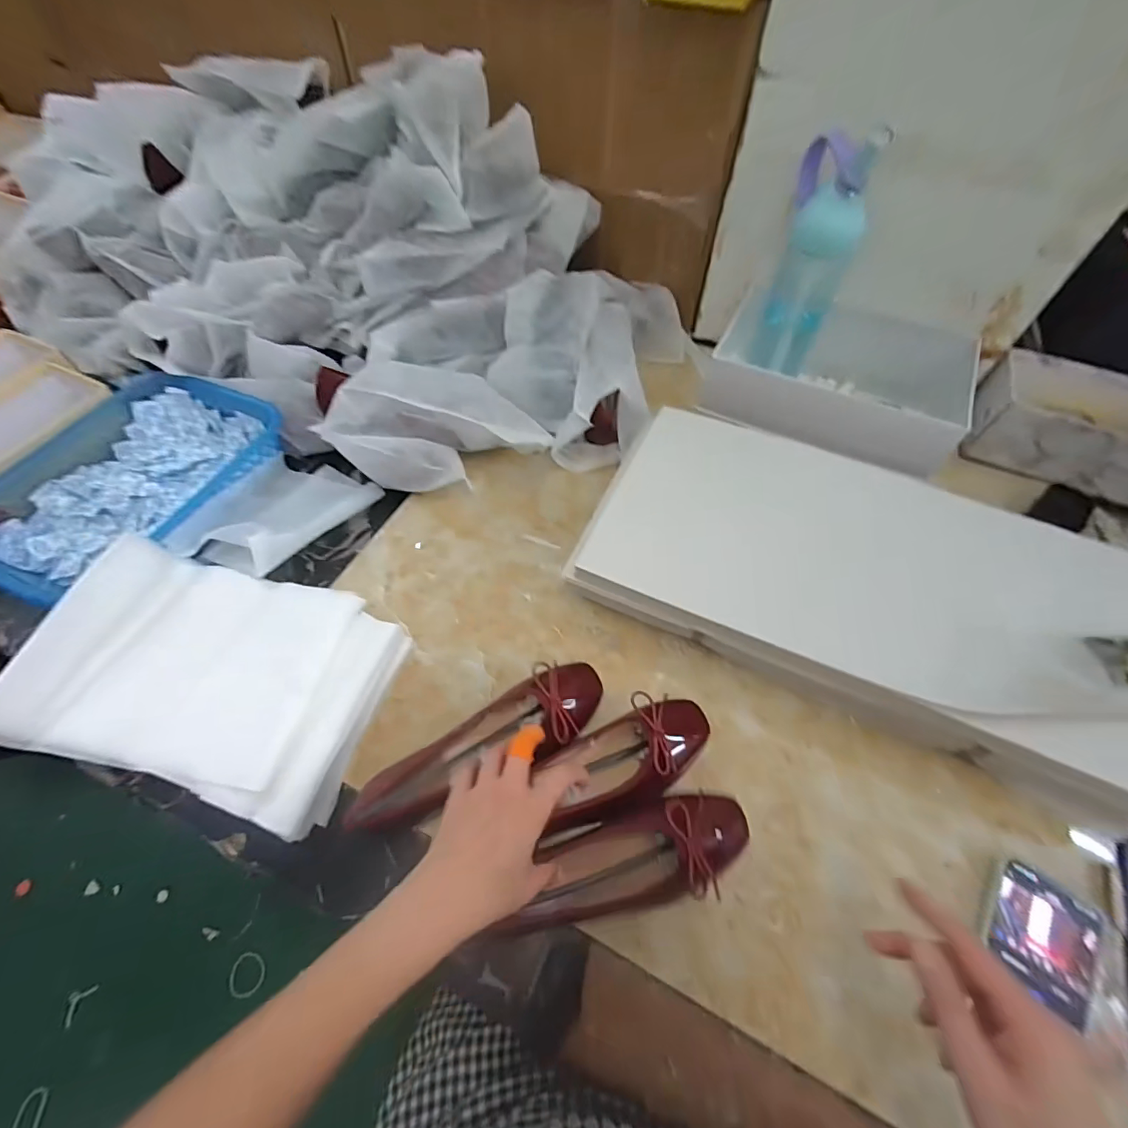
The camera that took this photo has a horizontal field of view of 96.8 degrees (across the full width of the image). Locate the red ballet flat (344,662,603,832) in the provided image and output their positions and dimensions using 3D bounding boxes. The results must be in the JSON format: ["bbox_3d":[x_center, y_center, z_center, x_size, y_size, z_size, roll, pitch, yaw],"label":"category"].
[{"bbox_3d":[-0.068,0.164,0.454,0.238,0.049,0.072,-27,61,-18],"label":"red ballet flat"}]

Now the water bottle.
[{"bbox_3d":[0.303,-0.366,0.625,0.091,0.265,0.068,20,60,12],"label":"water bottle"}]

